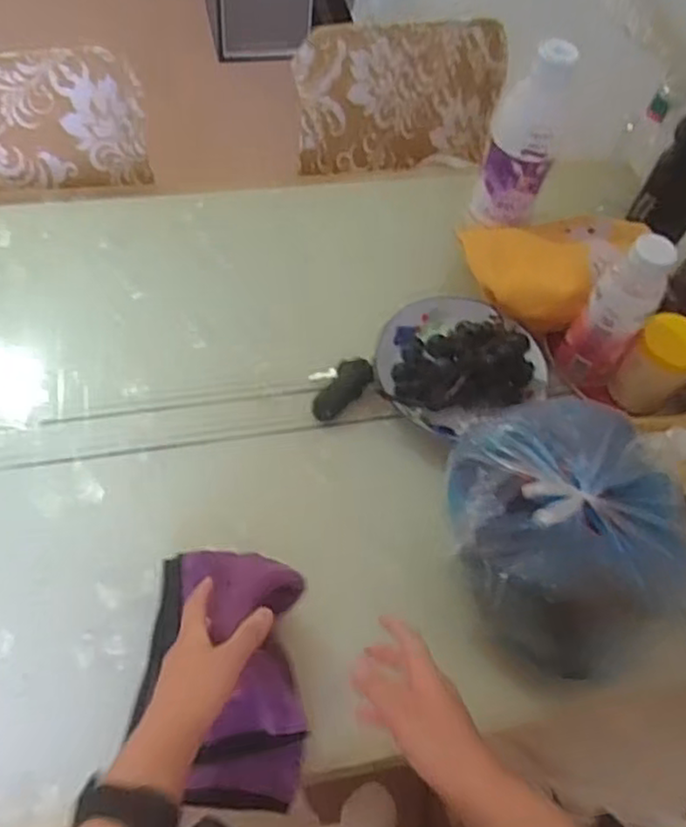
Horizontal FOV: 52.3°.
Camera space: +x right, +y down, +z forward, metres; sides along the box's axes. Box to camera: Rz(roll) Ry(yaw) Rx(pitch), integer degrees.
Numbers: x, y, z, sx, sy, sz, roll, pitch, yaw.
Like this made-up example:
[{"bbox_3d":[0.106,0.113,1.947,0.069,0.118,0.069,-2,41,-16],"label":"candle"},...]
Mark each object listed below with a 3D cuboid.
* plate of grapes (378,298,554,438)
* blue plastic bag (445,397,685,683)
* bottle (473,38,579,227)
[{"bbox_3d":[0.133,-0.058,0.768,0.185,0.067,0.164,28,59,10],"label":"plate of grapes"},{"bbox_3d":[0.195,0.101,0.606,0.185,0.174,0.230,-27,66,-22],"label":"blue plastic bag"},{"bbox_3d":[0.206,-0.310,0.805,0.080,0.217,0.063,15,58,1],"label":"bottle"}]

